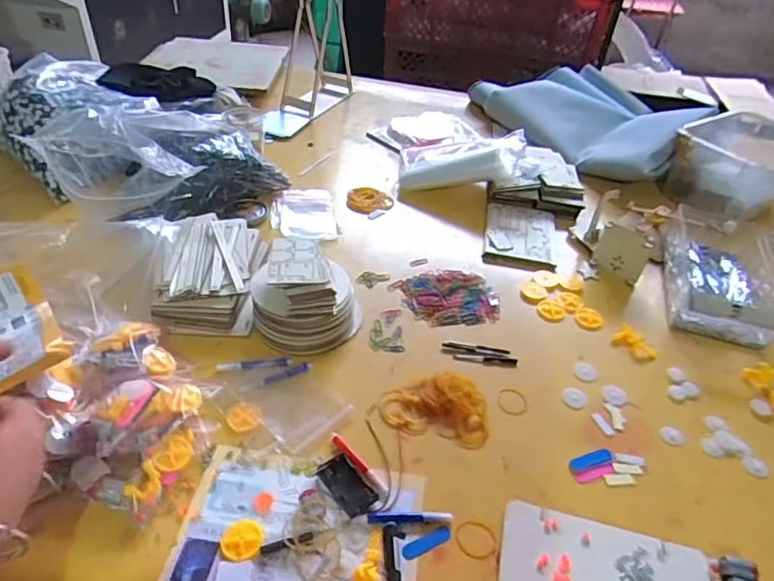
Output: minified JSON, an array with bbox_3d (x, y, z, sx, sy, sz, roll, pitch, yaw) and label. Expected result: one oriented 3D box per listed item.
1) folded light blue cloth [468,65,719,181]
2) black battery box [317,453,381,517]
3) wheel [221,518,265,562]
[{"bbox_3d":[0.446,-0.381,1.142,0.319,0.090,0.459,-20,45,-27],"label":"folded light blue cloth"},{"bbox_3d":[-0.036,0.182,0.501,0.033,0.017,0.056,-26,48,-32],"label":"black battery box"},{"bbox_3d":[-0.124,0.213,0.462,0.034,0.005,0.035,3,39,-2],"label":"wheel"}]

